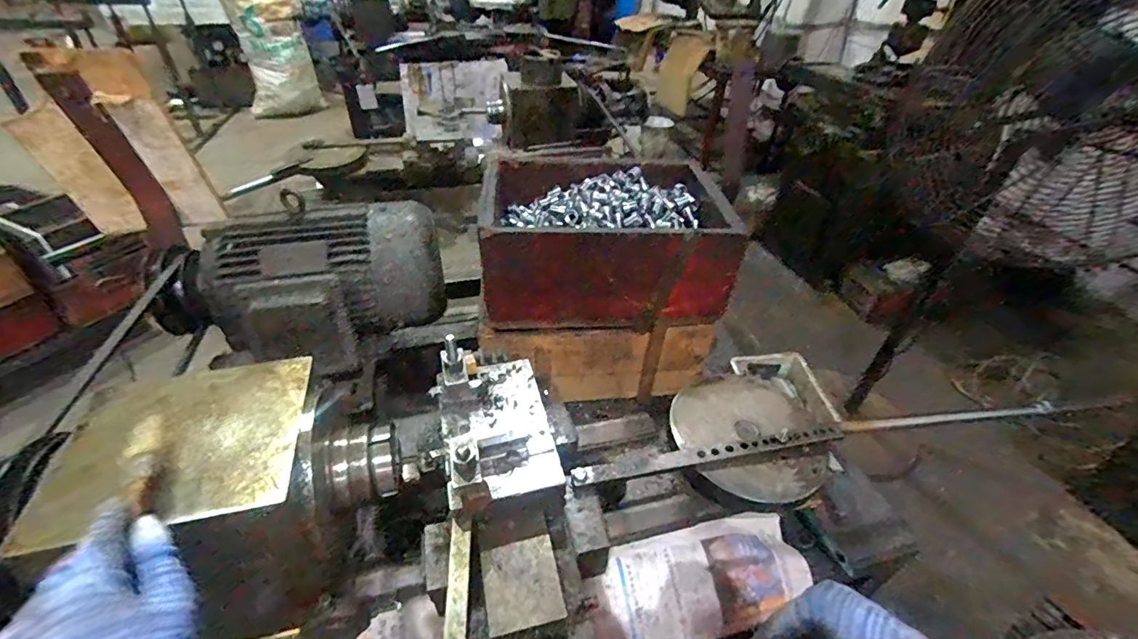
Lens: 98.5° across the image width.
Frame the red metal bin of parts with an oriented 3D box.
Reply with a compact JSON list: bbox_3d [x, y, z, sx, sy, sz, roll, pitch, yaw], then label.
[{"bbox_3d":[0.058,-0.111,0.742,0.345,0.155,0.244,4,39,1],"label":"red metal bin of parts"}]

